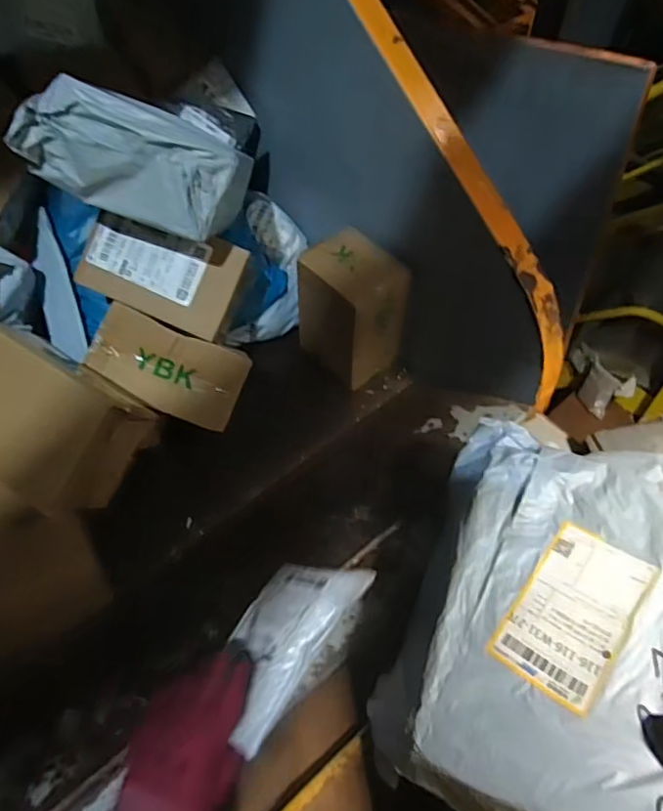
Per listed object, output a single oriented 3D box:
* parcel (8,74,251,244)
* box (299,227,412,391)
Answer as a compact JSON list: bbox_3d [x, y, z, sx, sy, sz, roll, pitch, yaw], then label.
[{"bbox_3d":[-0.192,-0.237,0.559,0.207,0.094,0.075,16,53,-13],"label":"parcel"},{"bbox_3d":[0.027,-0.132,0.769,0.099,0.169,0.117,-35,61,-23],"label":"box"}]

